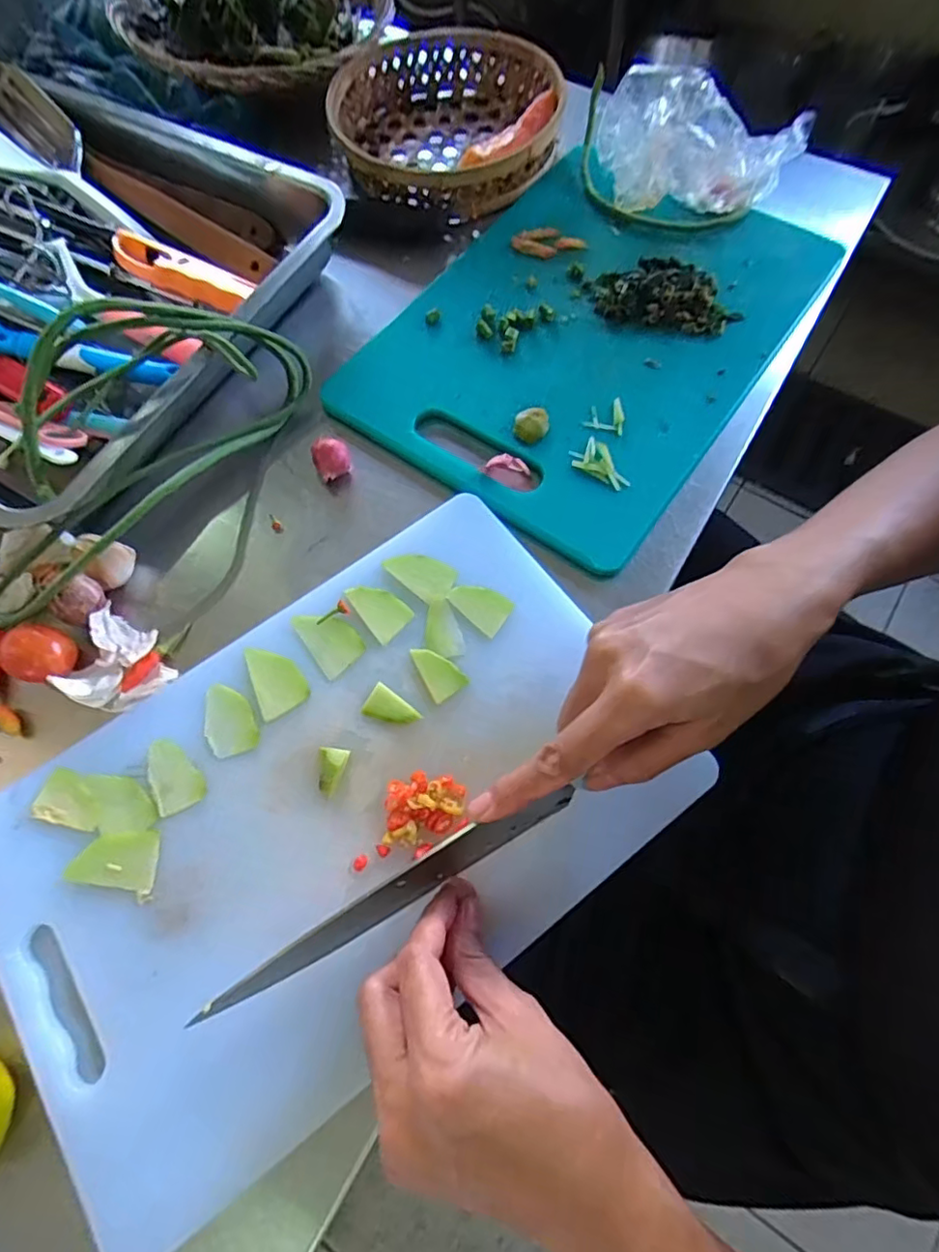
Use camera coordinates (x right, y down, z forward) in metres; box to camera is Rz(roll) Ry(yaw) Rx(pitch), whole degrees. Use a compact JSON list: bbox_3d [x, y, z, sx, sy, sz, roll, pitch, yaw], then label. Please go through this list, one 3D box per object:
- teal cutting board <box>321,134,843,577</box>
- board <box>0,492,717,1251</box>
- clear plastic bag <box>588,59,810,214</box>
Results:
[{"bbox_3d":[0.093,-0.230,0.444,0.245,0.017,0.363,34,73,14],"label":"teal cutting board"},{"bbox_3d":[-0.076,0.091,0.317,0.348,0.018,0.238,-36,71,-12],"label":"board"},{"bbox_3d":[0.180,-0.375,0.458,0.155,0.082,0.074,13,69,7],"label":"clear plastic bag"}]

